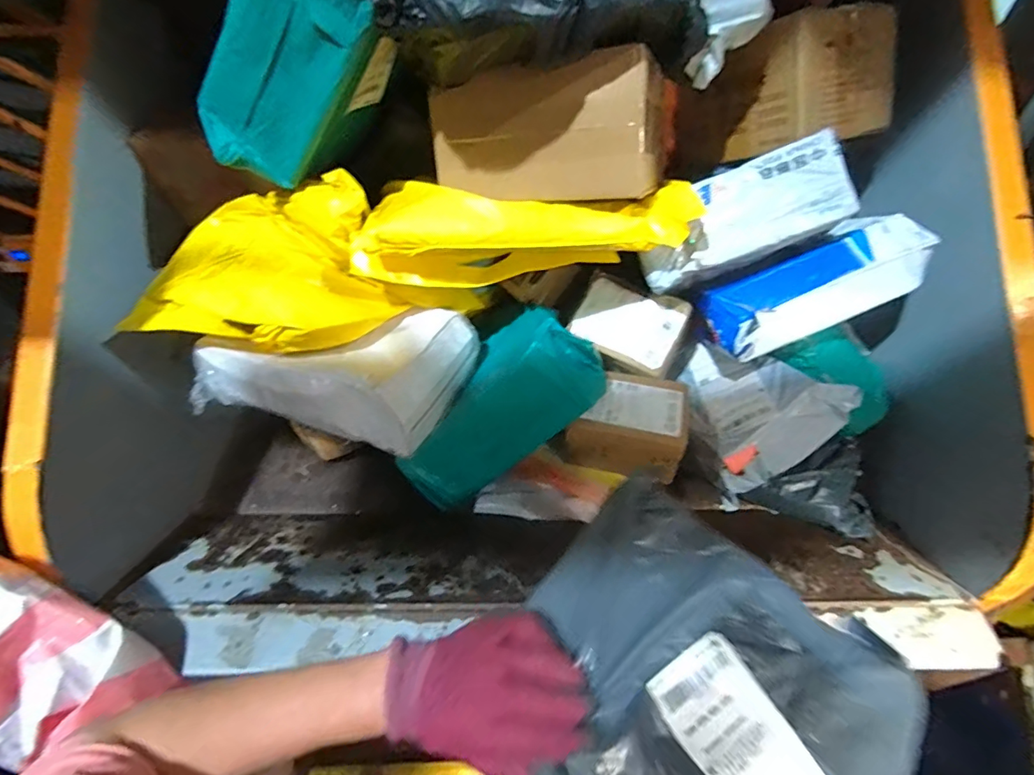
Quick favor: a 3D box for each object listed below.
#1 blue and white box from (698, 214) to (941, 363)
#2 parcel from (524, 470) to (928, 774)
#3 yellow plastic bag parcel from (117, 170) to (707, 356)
[{"bbox_3d":[0.347,-0.119,0.597,0.250,0.071,0.090,-24,50,9],"label":"blue and white box"},{"bbox_3d":[0.129,0.220,0.354,0.260,0.035,0.250,33,56,24],"label":"parcel"},{"bbox_3d":[-0.118,-0.137,0.569,0.610,0.140,0.168,-1,49,-2],"label":"yellow plastic bag parcel"}]

